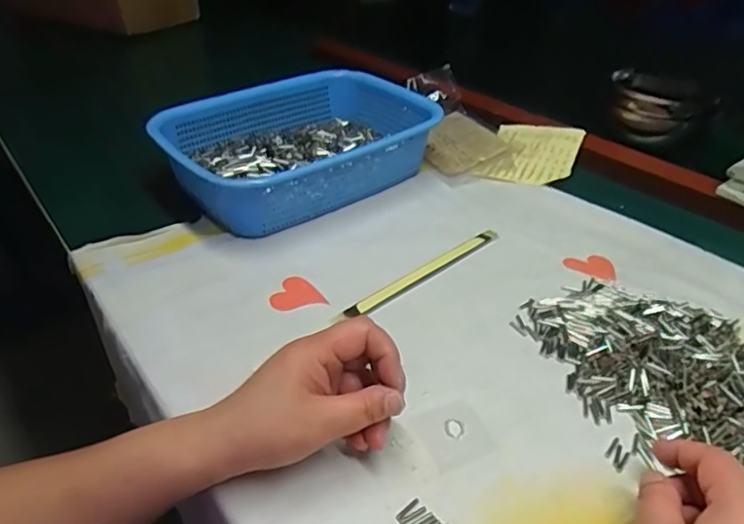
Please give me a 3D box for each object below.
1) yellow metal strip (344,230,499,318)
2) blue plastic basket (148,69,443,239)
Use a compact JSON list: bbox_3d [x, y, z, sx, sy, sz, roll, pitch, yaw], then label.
[{"bbox_3d":[0.050,0.007,0.517,0.181,0.004,0.013,-28,46,-28],"label":"yellow metal strip"},{"bbox_3d":[-0.070,-0.136,0.653,0.310,0.075,0.226,-23,44,-24],"label":"blue plastic basket"}]

